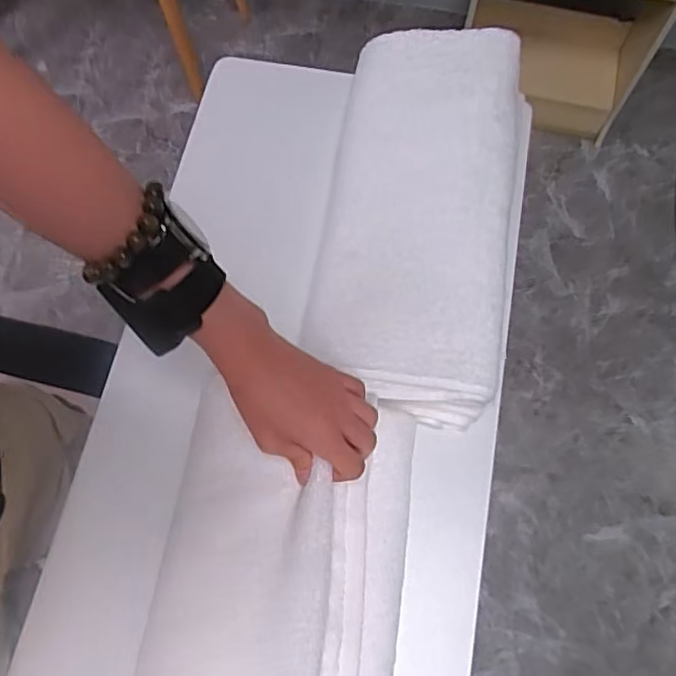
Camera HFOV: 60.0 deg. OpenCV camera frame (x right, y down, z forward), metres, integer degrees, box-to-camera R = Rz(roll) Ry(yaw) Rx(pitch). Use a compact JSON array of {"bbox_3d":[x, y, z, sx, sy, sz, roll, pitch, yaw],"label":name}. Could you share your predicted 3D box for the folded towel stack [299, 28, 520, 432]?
[{"bbox_3d":[0.077,-0.126,0.596,0.188,0.068,0.417,8,72,5],"label":"folded towel stack"}]

